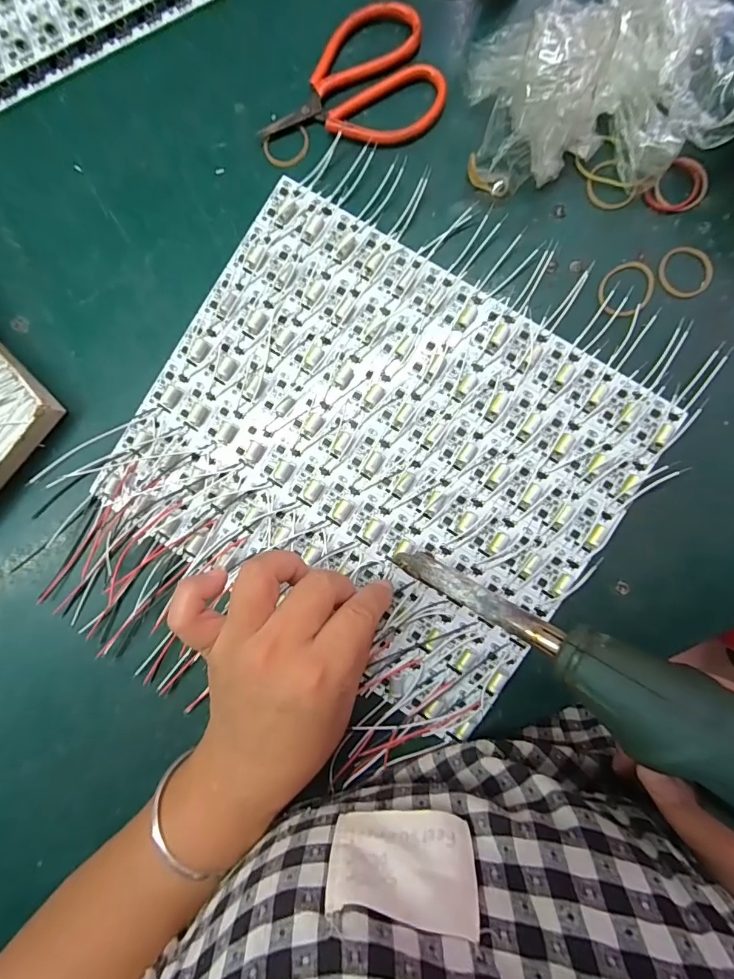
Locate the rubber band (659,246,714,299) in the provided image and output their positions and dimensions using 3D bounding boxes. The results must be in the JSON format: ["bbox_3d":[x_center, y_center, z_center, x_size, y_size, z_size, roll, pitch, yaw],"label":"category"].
[{"bbox_3d":[0.188,-0.128,0.255,0.027,0.004,0.032,-45,87,4],"label":"rubber band"}]

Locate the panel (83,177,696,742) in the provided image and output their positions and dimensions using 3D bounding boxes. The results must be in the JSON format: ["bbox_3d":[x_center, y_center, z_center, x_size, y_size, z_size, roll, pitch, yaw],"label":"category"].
[{"bbox_3d":[-0.001,-0.017,0.270,0.287,0.011,0.254,32,93,4],"label":"panel"}]

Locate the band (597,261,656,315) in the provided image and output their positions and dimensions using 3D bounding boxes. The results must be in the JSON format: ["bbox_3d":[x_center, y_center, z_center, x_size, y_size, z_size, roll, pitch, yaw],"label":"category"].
[{"bbox_3d":[0.155,-0.119,0.258,0.031,0.004,0.033,0,86,4],"label":"band"}]

